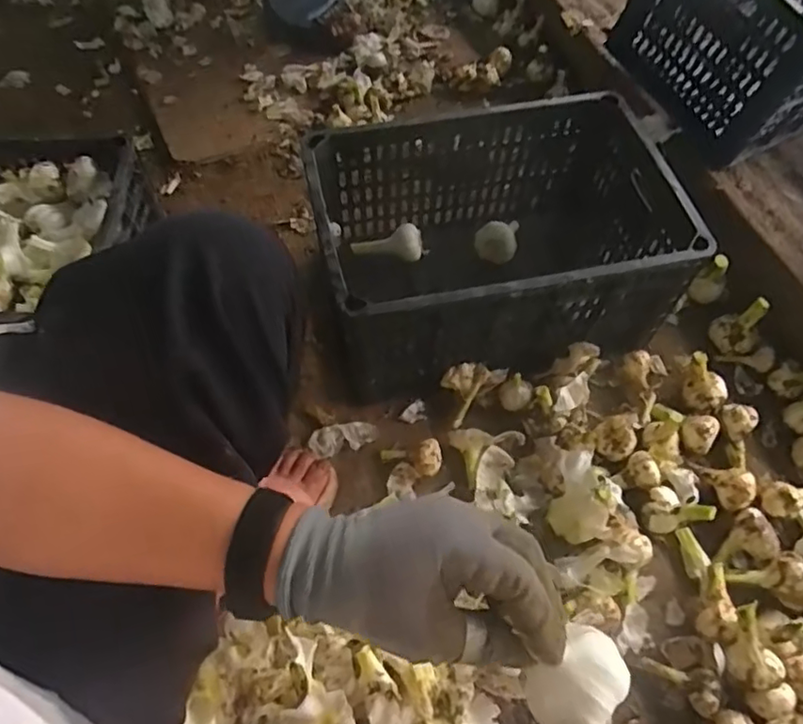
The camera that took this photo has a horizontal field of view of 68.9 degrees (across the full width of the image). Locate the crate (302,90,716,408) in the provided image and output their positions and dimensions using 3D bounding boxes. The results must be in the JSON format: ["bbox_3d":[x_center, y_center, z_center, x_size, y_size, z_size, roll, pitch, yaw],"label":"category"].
[{"bbox_3d":[0.125,-0.163,0.827,0.463,0.248,0.319,-12,63,-7],"label":"crate"}]

